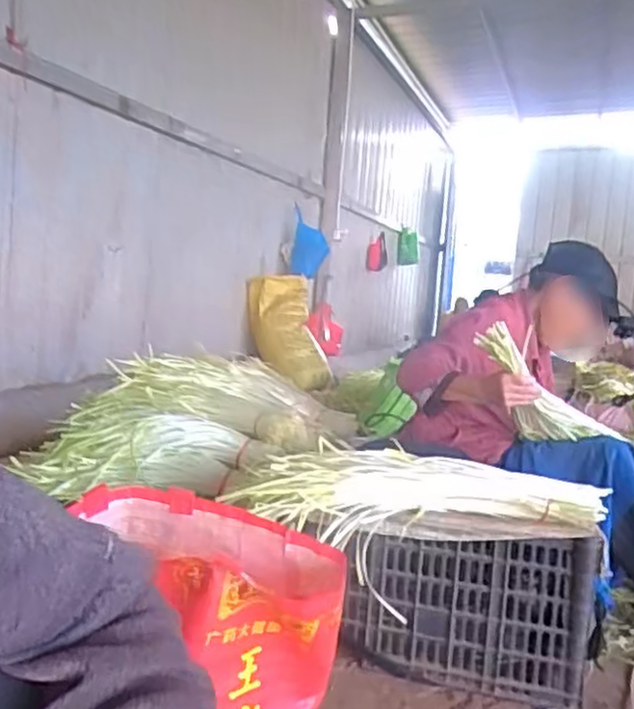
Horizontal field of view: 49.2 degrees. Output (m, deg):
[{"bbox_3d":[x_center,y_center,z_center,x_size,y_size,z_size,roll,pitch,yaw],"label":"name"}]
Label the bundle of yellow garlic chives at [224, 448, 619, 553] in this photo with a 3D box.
[{"bbox_3d":[0.180,0.247,1.180,0.587,0.114,0.163,5,5,3],"label":"bundle of yellow garlic chives"}]

